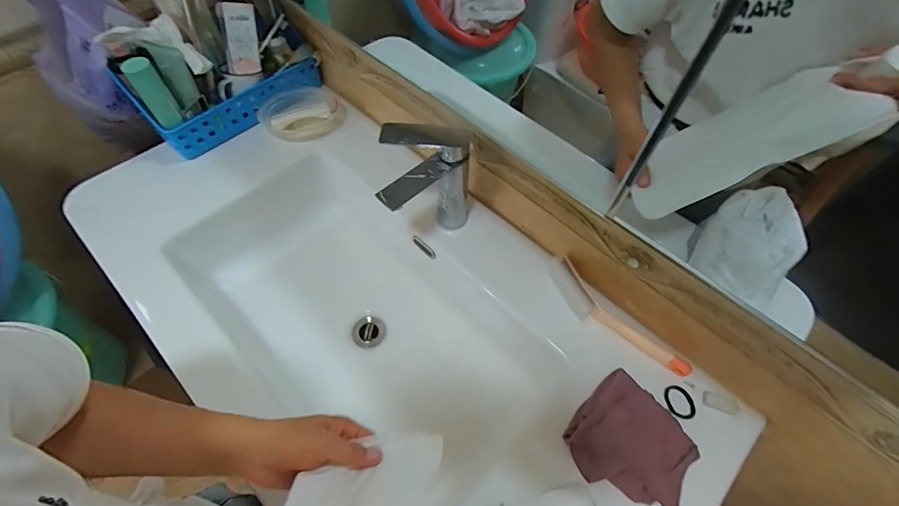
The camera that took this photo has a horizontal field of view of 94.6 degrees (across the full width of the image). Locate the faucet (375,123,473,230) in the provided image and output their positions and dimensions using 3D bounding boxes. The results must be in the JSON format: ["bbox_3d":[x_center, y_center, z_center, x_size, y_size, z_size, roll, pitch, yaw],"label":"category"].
[{"bbox_3d":[-0.030,-0.091,0.619,0.122,0.196,0.131,1,58,-1],"label":"faucet"}]

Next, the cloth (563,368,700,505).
[{"bbox_3d":[0.225,0.236,0.511,0.130,0.018,0.138,-36,65,-22],"label":"cloth"}]

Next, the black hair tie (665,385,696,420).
[{"bbox_3d":[0.304,0.197,0.547,0.036,0.004,0.042,-10,59,-8],"label":"black hair tie"}]

